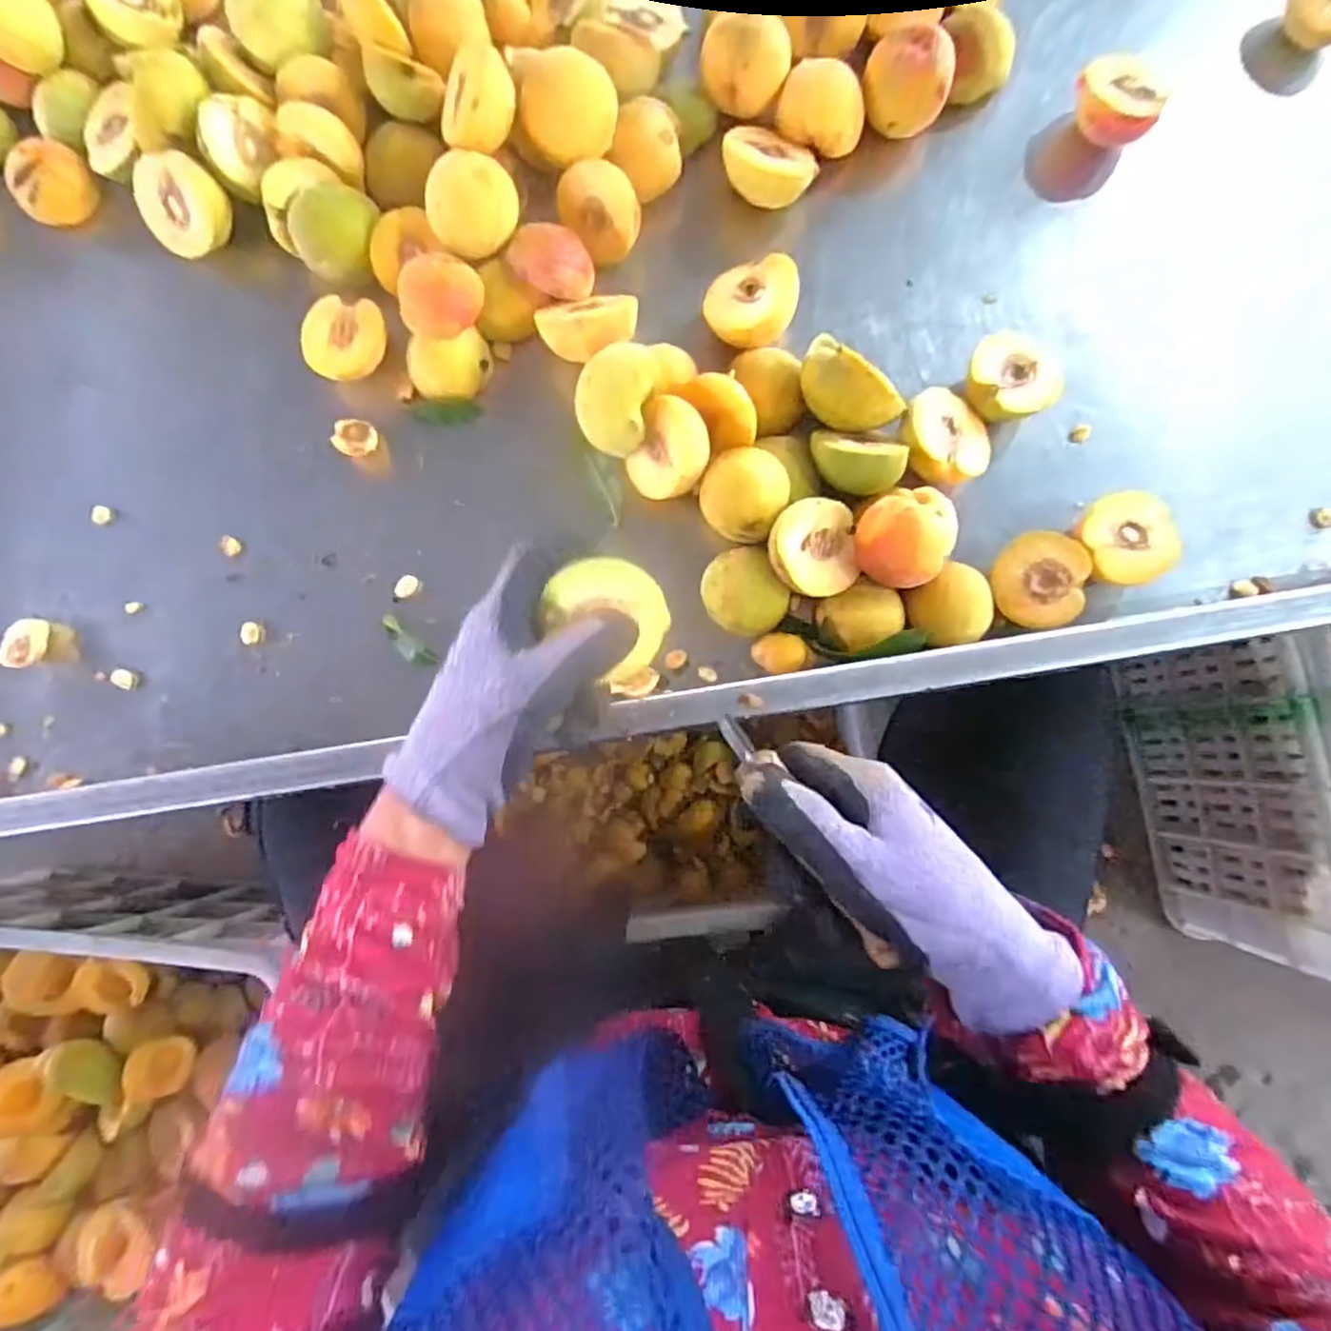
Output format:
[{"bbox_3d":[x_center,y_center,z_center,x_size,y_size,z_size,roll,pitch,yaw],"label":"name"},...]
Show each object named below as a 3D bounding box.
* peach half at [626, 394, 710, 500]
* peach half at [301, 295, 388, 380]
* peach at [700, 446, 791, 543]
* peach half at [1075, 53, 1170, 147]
[{"bbox_3d":[0.002,-0.139,0.438,0.058,0.033,0.058,4,110,11],"label":"peach half"},{"bbox_3d":[-0.216,-0.221,0.467,0.057,0.029,0.052,0,83,2],"label":"peach half"},{"bbox_3d":[0.048,-0.106,0.424,0.051,0.023,0.052,0,83,2],"label":"peach"},{"bbox_3d":[0.303,-0.378,0.462,0.058,0.025,0.043,29,85,5],"label":"peach half"}]

